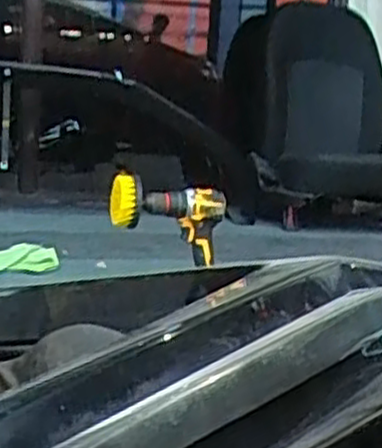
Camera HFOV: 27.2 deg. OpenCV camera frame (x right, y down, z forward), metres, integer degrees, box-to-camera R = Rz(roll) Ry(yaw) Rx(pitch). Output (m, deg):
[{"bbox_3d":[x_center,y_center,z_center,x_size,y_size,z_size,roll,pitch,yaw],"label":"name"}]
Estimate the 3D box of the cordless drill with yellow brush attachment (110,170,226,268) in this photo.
[{"bbox_3d":[-0.049,0.036,1.471,0.211,0.238,0.080,-2,9,-30],"label":"cordless drill with yellow brush attachment"}]

